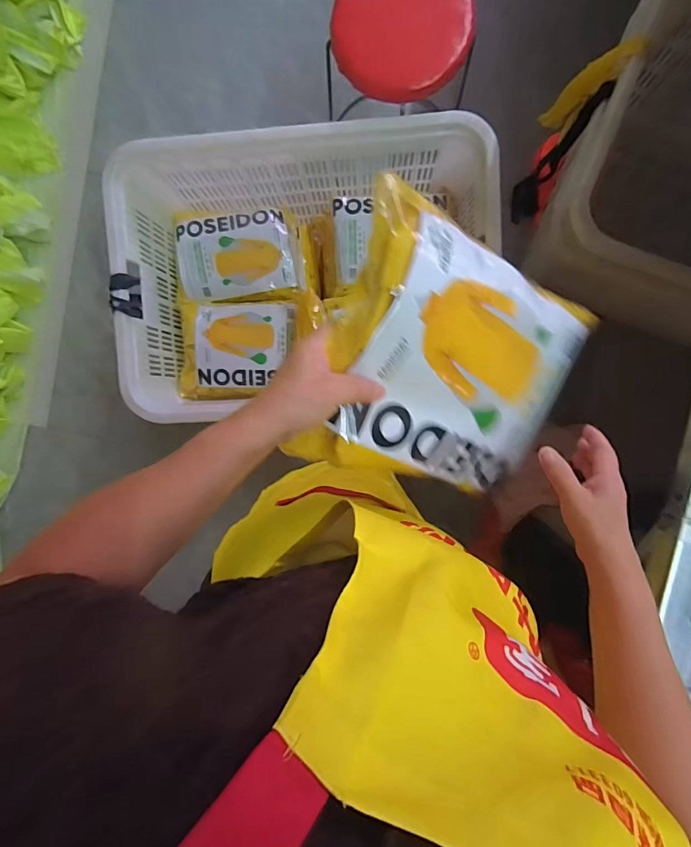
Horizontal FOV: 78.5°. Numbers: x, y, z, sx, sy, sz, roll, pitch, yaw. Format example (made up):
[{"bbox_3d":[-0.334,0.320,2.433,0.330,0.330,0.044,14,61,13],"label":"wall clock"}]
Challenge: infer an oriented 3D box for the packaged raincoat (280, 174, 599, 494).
[{"bbox_3d":[0.110,-0.045,0.402,0.266,0.043,0.226,15,102,-30],"label":"packaged raincoat"}]

